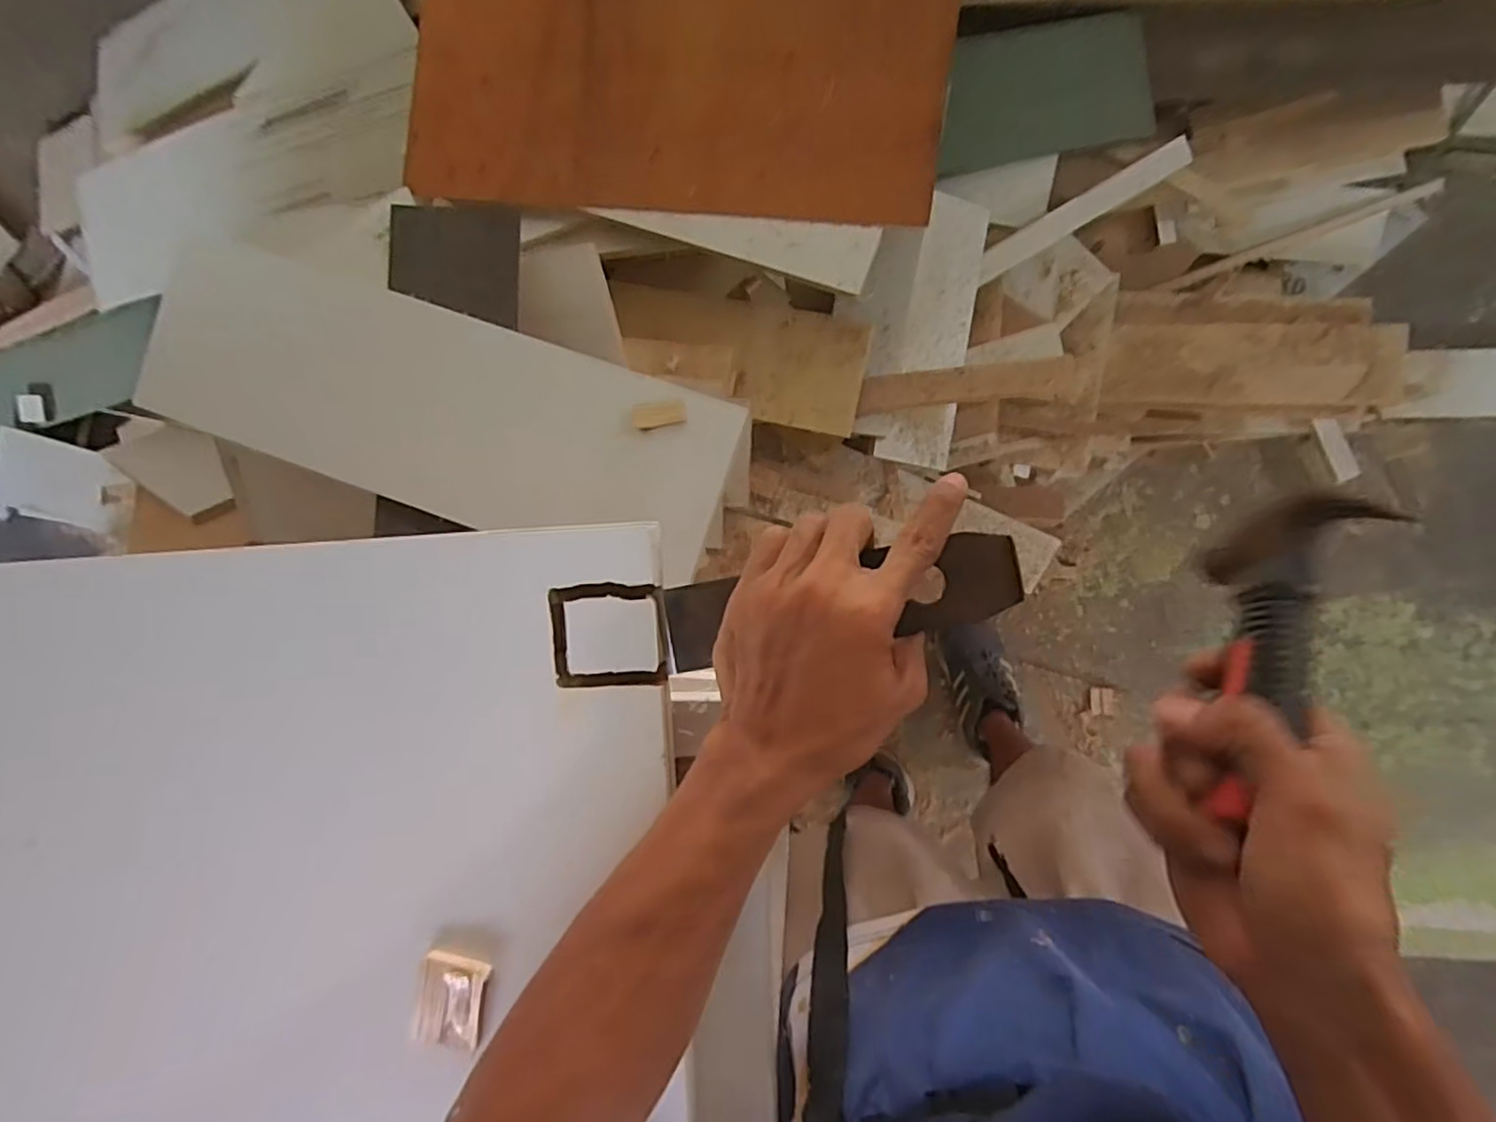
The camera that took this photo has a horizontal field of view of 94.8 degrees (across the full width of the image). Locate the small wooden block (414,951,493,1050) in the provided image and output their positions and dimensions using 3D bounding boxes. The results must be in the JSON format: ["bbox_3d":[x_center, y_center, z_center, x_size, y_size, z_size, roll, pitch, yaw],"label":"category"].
[{"bbox_3d":[-0.158,0.235,0.366,0.034,0.008,0.049,10,92,5],"label":"small wooden block"}]

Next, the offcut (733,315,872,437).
[{"bbox_3d":[0.060,-0.233,0.844,0.159,0.014,0.132,14,105,16],"label":"offcut"}]

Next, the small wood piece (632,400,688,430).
[{"bbox_3d":[-0.081,-0.134,0.626,0.050,0.005,0.023,-6,90,6],"label":"small wood piece"}]

